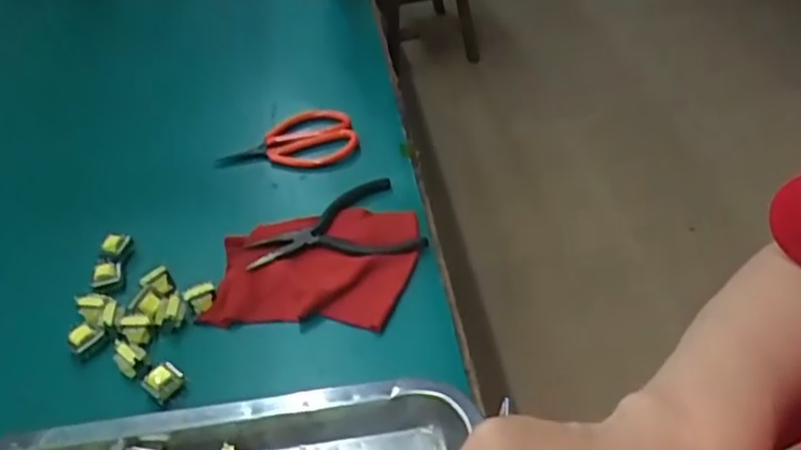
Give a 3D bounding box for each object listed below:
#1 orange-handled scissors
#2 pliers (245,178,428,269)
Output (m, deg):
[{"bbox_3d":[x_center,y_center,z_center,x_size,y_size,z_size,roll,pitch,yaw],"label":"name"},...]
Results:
[{"bbox_3d":[-0.094,-0.066,0.580,0.113,0.022,0.057,-19,44,-16],"label":"orange-handled scissors"},{"bbox_3d":[-0.049,0.006,0.498,0.119,0.012,0.079,-19,44,-16],"label":"pliers"}]

